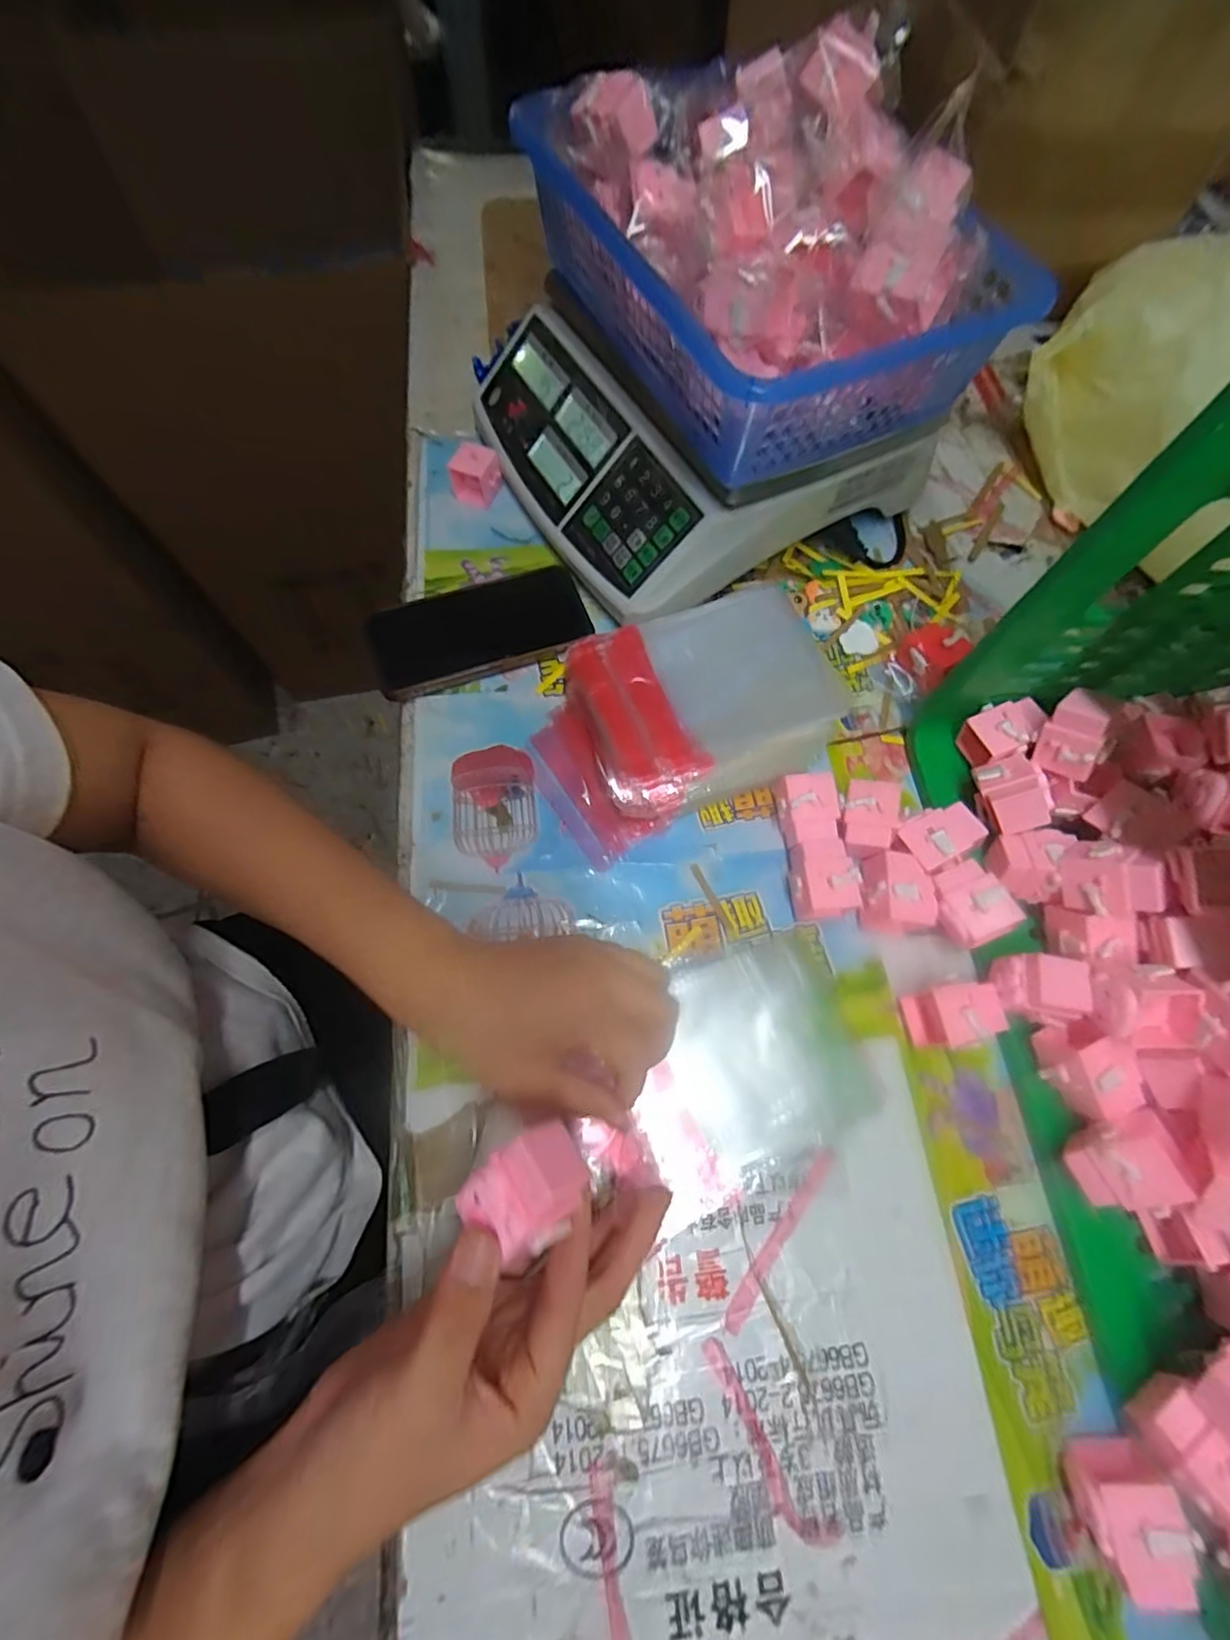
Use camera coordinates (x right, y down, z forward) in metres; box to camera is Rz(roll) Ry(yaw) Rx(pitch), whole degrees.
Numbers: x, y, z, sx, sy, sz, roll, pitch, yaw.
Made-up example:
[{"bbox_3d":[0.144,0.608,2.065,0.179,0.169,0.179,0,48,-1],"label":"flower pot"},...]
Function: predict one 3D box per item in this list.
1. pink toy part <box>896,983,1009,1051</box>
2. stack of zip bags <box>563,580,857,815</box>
[{"bbox_3d":[0.200,0.116,0.357,0.053,0.032,0.031,-12,70,-6],"label":"pink toy part"},{"bbox_3d":[0.063,-0.082,0.424,0.170,0.048,0.136,-16,71,-7],"label":"stack of zip bags"}]

